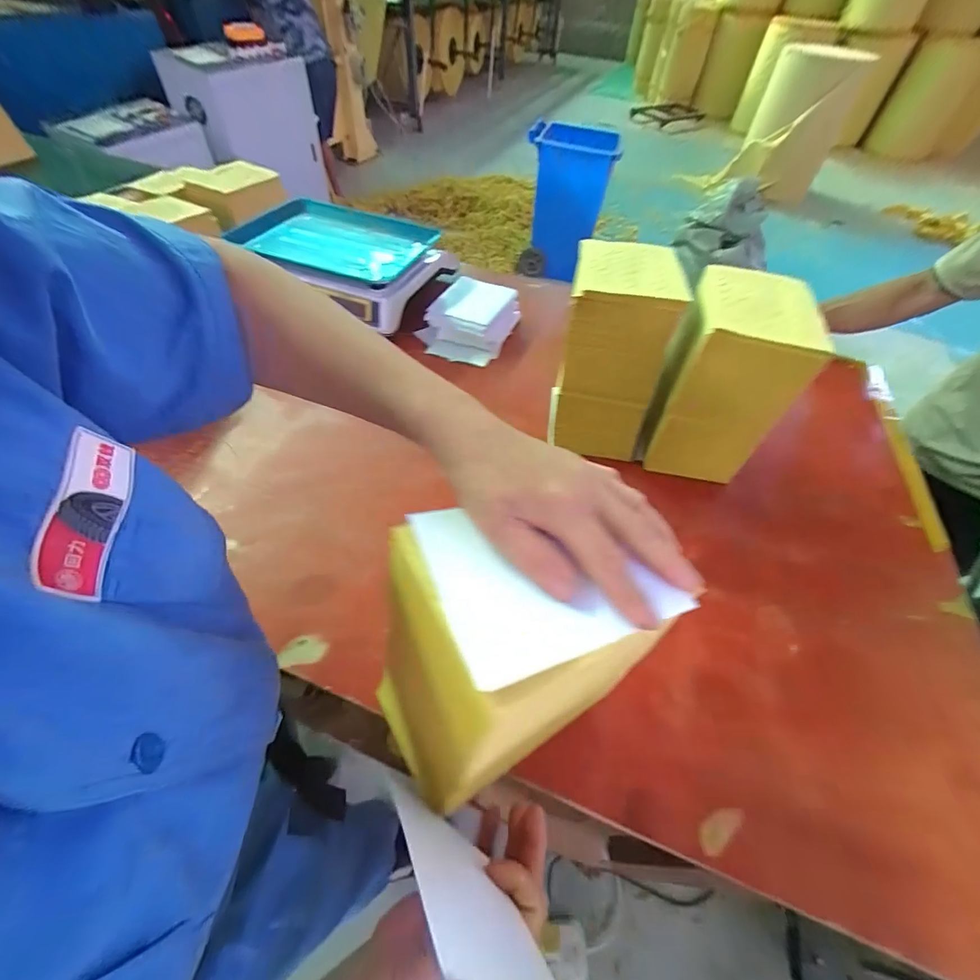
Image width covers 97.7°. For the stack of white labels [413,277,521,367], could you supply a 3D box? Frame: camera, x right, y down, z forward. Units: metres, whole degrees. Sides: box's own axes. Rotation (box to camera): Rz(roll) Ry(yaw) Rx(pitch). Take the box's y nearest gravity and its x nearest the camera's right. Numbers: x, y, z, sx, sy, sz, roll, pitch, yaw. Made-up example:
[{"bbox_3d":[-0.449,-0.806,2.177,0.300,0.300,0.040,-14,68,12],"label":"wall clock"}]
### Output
[{"bbox_3d":[-0.032,-0.325,0.814,0.150,0.071,0.162,16,52,8],"label":"stack of white labels"}]

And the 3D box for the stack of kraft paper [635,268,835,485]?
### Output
[{"bbox_3d":[0.288,-0.129,0.551,0.125,0.230,0.149,16,50,9],"label":"stack of kraft paper"}]

